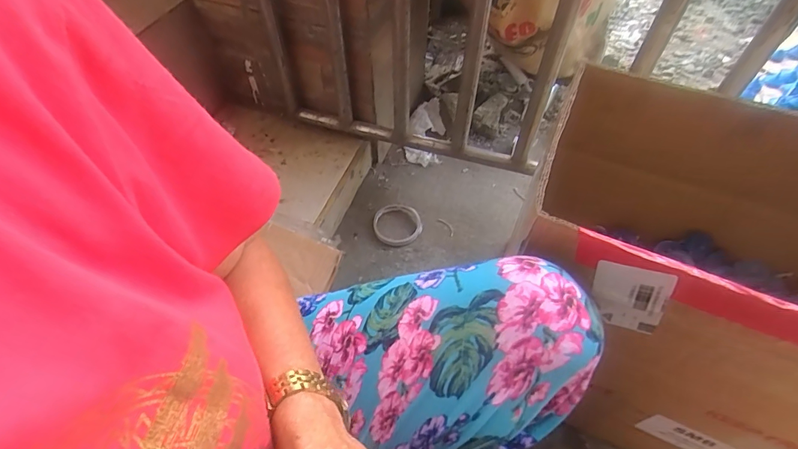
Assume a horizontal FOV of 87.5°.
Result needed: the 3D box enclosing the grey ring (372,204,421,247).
[{"bbox_3d":[-0.002,-0.001,0.730,0.083,0.008,0.087,0,53,0],"label":"grey ring"}]

